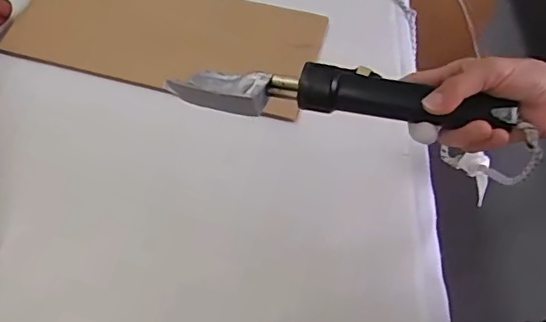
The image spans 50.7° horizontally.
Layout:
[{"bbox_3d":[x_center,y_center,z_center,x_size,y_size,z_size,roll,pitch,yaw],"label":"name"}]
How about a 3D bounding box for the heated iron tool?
[{"bbox_3d":[0.044,-0.052,0.460,0.260,0.032,0.039,6,53,13],"label":"heated iron tool"}]

